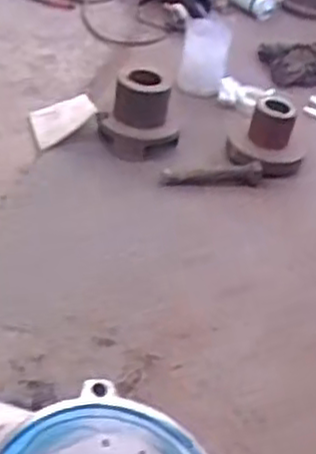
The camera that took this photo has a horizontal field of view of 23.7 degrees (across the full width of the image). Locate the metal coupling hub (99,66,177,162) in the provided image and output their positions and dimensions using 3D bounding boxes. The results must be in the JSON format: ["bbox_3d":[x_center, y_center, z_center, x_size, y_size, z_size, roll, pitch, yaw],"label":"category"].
[{"bbox_3d":[-0.029,-0.156,1.066,0.090,0.102,0.091,5,36,-3],"label":"metal coupling hub"}]

